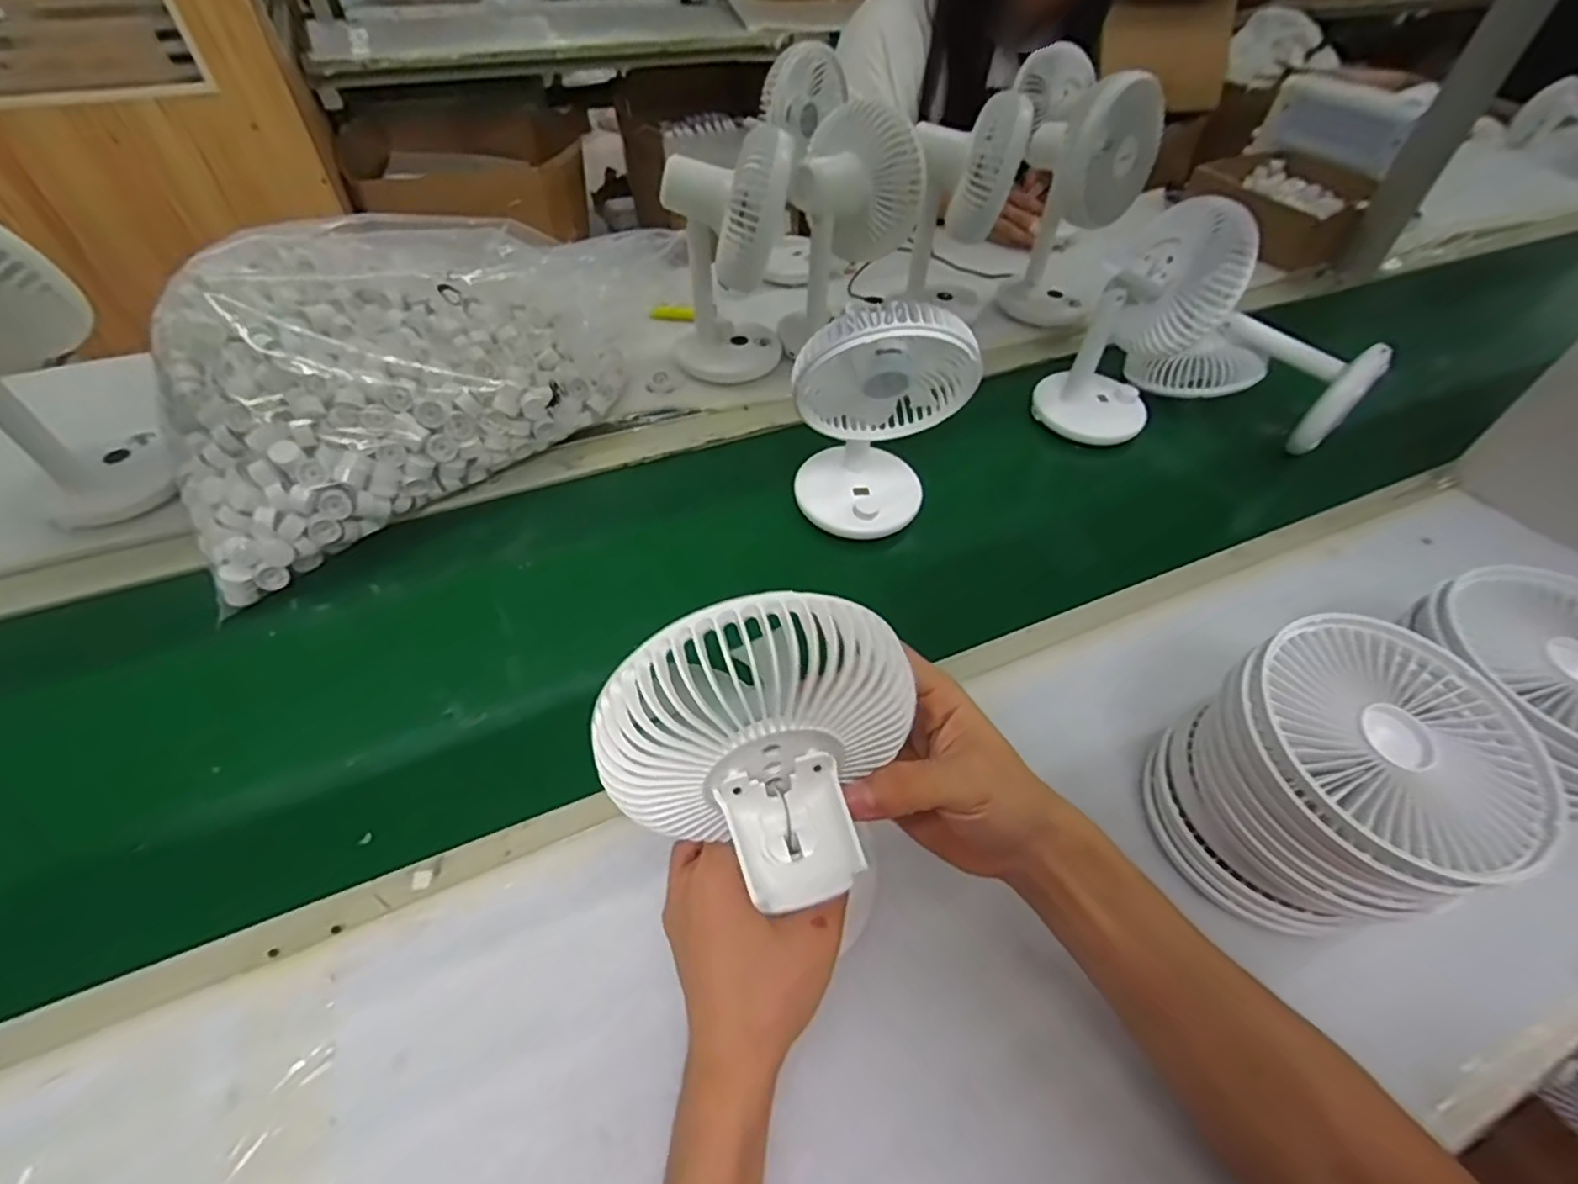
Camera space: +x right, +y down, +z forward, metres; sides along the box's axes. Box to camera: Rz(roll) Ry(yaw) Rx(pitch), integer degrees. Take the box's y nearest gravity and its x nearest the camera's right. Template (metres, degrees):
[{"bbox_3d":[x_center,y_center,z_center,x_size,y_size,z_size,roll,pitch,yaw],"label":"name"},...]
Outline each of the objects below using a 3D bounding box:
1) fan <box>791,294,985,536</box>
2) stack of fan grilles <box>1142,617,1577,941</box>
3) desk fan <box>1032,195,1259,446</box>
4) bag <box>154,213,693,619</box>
[{"bbox_3d":[0.070,-0.141,0.519,0.121,0.192,0.102,10,50,5],"label":"fan"},{"bbox_3d":[0.290,0.107,0.365,0.142,0.128,0.134,-18,53,-17],"label":"stack of fan grilles"},{"bbox_3d":[0.324,-0.247,0.624,0.119,0.196,0.093,21,52,15],"label":"desk fan"},{"bbox_3d":[-0.330,-0.226,0.624,0.464,0.142,0.272,-34,59,-27],"label":"bag"}]

